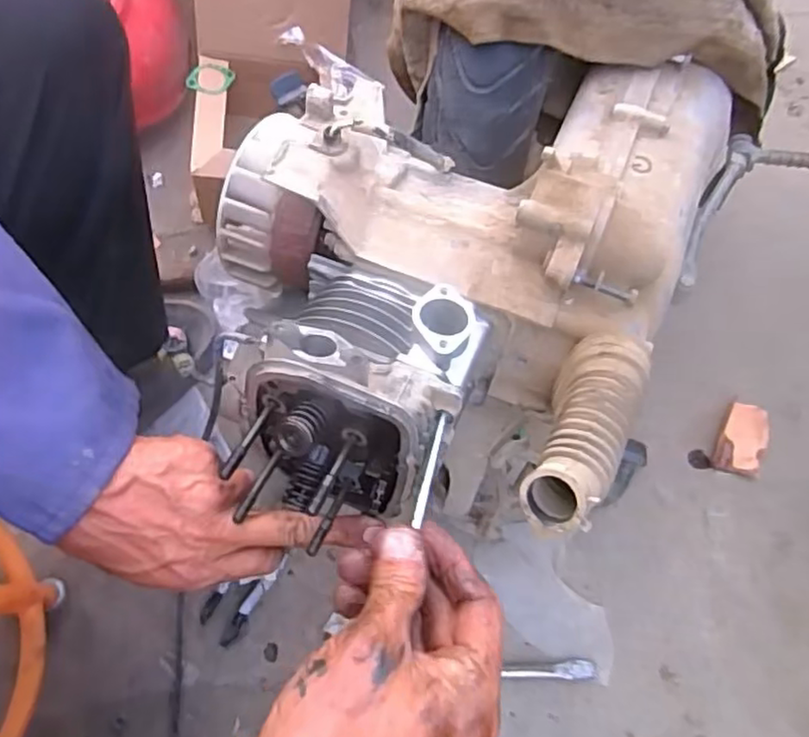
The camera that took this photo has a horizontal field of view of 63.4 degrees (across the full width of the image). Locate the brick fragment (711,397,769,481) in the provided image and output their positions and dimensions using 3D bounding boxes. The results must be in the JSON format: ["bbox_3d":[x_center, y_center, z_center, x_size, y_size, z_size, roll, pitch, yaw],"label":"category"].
[{"bbox_3d":[0.361,0.077,0.699,0.046,0.008,0.081,23,74,7],"label":"brick fragment"}]

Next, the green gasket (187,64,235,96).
[{"bbox_3d":[-0.208,-0.312,0.707,0.052,0.008,0.039,-12,78,-21],"label":"green gasket"}]

